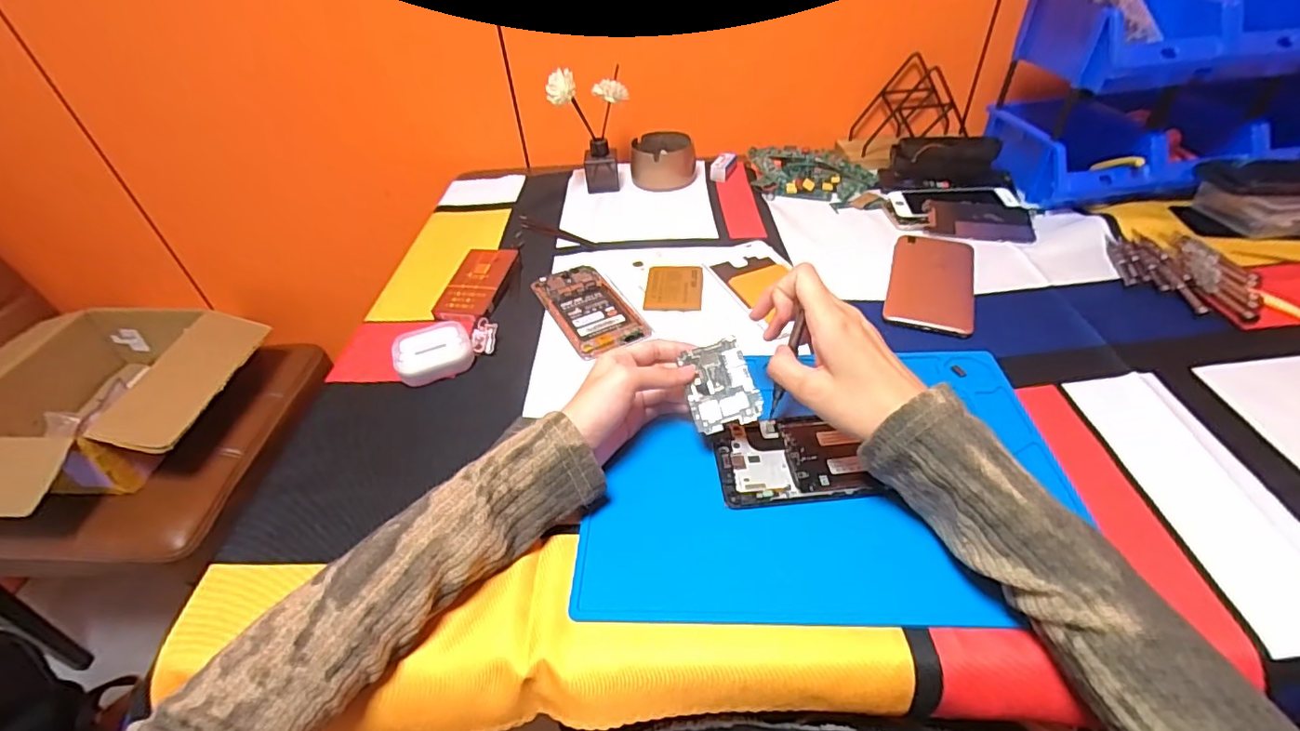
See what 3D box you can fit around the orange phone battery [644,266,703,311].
[{"bbox_3d":[0.024,-0.078,0.561,0.055,0.007,0.068,0,42,7],"label":"orange phone battery"}]

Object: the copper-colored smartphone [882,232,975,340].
[{"bbox_3d":[0.272,-0.083,0.547,0.076,0.008,0.155,12,45,19],"label":"copper-colored smartphone"}]

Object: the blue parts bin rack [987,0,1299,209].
[{"bbox_3d":[0.701,-0.319,0.616,0.555,0.199,0.148,-6,42,1],"label":"blue parts bin rack"}]

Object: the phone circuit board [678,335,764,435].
[{"bbox_3d":[0.051,0.013,0.402,0.046,0.004,0.067,-15,60,7],"label":"phone circuit board"}]

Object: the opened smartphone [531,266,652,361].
[{"bbox_3d":[-0.062,-0.058,0.552,0.068,0.005,0.143,-24,45,-18],"label":"opened smartphone"}]

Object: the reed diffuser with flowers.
[{"bbox_3d":[-0.070,-0.291,0.711,0.090,0.150,0.058,-6,42,1],"label":"reed diffuser with flowers"}]

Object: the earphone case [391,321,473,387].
[{"bbox_3d":[-0.190,-0.011,0.502,0.064,0.030,0.048,-18,43,-12],"label":"earphone case"}]

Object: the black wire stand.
[{"bbox_3d":[0.352,-0.345,0.746,0.154,0.092,0.080,-7,42,-1],"label":"black wire stand"}]

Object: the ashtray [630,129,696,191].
[{"bbox_3d":[0.018,-0.275,0.763,0.085,0.049,0.082,-4,42,3],"label":"ashtray"}]

